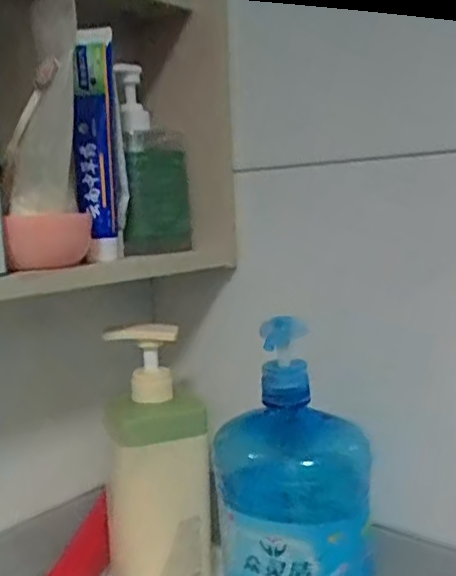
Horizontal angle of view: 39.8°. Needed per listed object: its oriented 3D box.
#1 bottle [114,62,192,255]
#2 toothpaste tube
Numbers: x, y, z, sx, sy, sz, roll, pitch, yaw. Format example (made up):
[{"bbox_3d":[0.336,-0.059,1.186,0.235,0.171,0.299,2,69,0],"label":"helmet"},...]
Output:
[{"bbox_3d":[-0.064,-0.114,0.551,0.057,0.162,0.063,-3,8,-6],"label":"bottle"},{"bbox_3d":[-0.103,-0.110,0.483,0.029,0.168,0.026,-5,9,-24],"label":"toothpaste tube"}]

